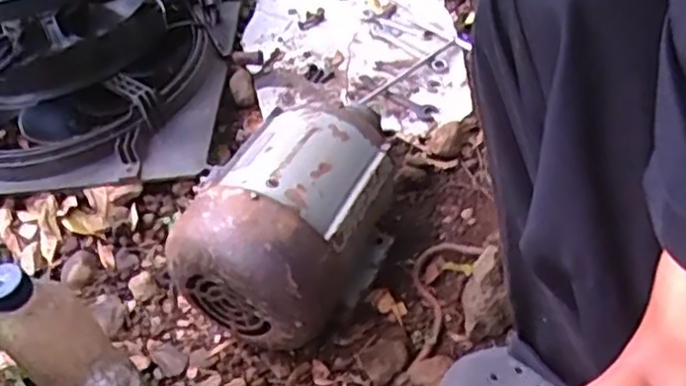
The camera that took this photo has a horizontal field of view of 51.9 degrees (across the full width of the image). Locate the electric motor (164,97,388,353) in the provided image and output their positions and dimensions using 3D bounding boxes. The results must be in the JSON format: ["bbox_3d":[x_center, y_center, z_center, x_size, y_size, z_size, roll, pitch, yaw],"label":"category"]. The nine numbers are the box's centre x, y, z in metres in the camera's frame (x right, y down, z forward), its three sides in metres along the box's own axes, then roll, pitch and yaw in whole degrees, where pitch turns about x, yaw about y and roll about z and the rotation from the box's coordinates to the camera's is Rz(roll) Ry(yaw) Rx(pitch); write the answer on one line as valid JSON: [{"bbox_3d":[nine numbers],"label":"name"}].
[{"bbox_3d":[-0.053,0.027,0.712,0.157,0.163,0.229,13,51,20],"label":"electric motor"}]

